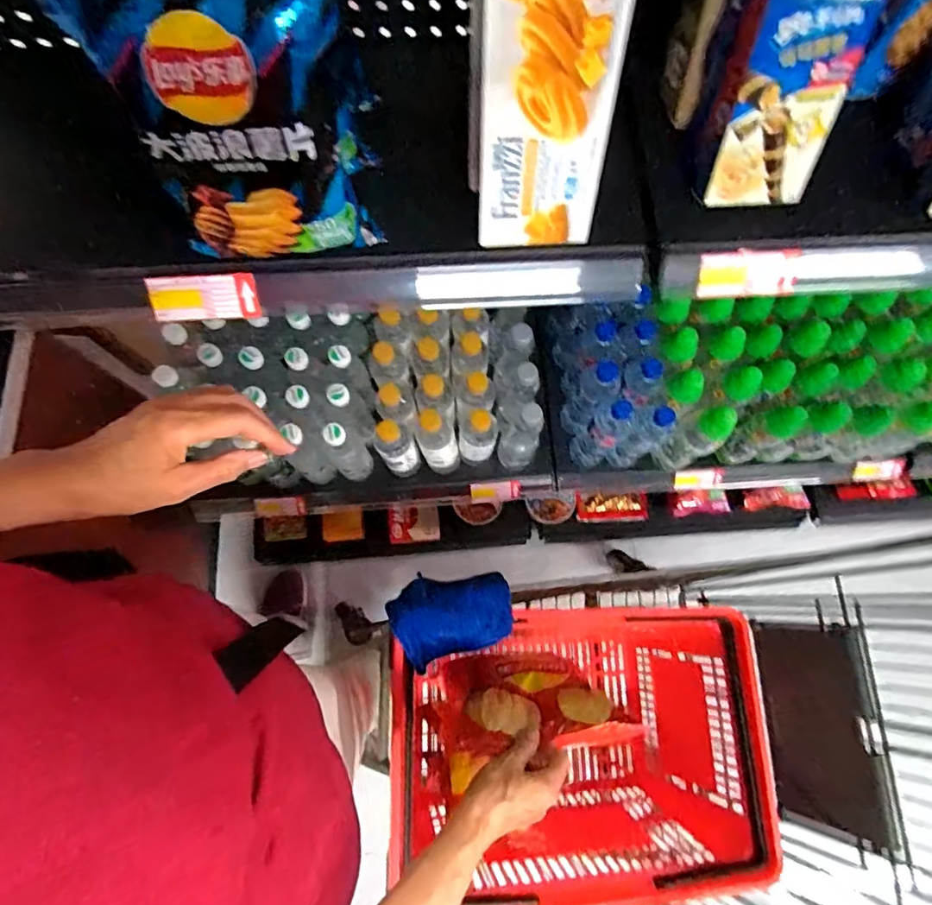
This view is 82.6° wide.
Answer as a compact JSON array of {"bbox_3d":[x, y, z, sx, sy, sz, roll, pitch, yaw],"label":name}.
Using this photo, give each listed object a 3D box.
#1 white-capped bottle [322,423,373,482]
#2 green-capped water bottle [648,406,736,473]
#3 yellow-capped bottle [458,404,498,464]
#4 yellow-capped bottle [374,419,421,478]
[{"bbox_3d":[-0.215,-0.011,0.919,0.065,0.204,0.079,-37,78,-10],"label":"white-capped bottle"},{"bbox_3d":[0.382,-0.021,0.907,0.065,0.213,0.059,-3,74,-2],"label":"green-capped water bottle"},{"bbox_3d":[0.021,-0.033,0.942,0.068,0.184,0.068,-2,74,-1],"label":"yellow-capped bottle"},{"bbox_3d":[-0.120,-0.002,0.933,0.066,0.193,0.056,-26,76,-8],"label":"yellow-capped bottle"}]

